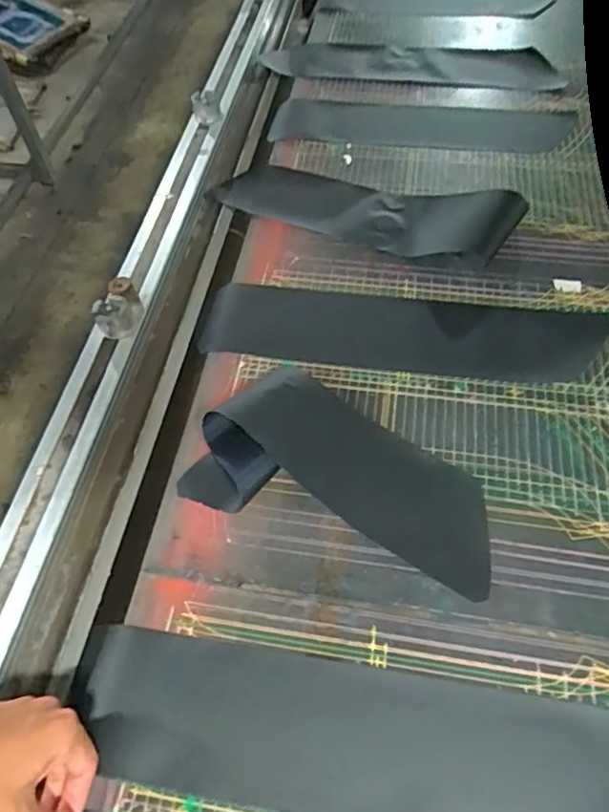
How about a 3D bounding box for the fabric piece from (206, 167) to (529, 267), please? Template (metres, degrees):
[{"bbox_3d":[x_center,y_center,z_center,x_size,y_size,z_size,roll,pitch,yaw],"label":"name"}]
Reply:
[{"bbox_3d":[0.068,-0.249,0.685,0.370,0.037,0.108,16,60,12],"label":"fabric piece"}]

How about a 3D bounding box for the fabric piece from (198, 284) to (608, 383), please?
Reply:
[{"bbox_3d":[0.100,-0.077,0.610,0.418,0.010,0.102,7,58,7],"label":"fabric piece"}]

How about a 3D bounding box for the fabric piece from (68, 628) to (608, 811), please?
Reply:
[{"bbox_3d":[0.037,0.247,0.417,0.426,0.009,0.104,6,58,7],"label":"fabric piece"}]

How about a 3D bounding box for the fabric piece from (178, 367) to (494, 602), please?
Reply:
[{"bbox_3d":[0.042,0.057,0.513,0.280,0.048,0.154,19,61,14],"label":"fabric piece"}]

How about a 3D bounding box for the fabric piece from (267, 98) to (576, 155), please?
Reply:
[{"bbox_3d":[0.159,-0.386,0.772,0.398,0.013,0.099,4,58,5],"label":"fabric piece"}]

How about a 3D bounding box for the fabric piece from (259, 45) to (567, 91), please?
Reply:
[{"bbox_3d":[0.156,-0.511,0.842,0.422,0.028,0.094,4,58,5],"label":"fabric piece"}]

